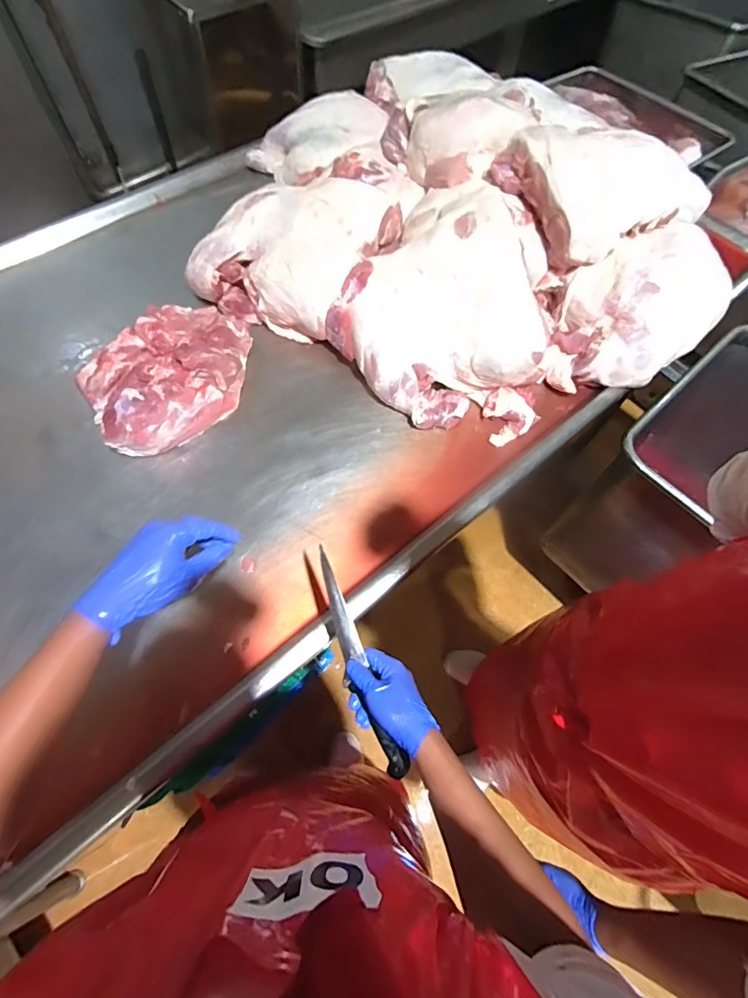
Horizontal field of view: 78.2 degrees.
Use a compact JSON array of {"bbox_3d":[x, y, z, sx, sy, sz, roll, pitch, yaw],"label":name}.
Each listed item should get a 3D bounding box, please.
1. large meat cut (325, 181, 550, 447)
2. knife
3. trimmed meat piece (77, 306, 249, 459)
[{"bbox_3d":[0.165,-0.367,0.873,0.410,0.211,0.420,29,67,12],"label":"large meat cut"},{"bbox_3d":[-0.024,0.213,0.615,0.031,0.021,0.304,-19,78,-11],"label":"knife"},{"bbox_3d":[-0.386,-0.237,0.853,0.245,0.095,0.326,34,68,13],"label":"trimmed meat piece"}]

